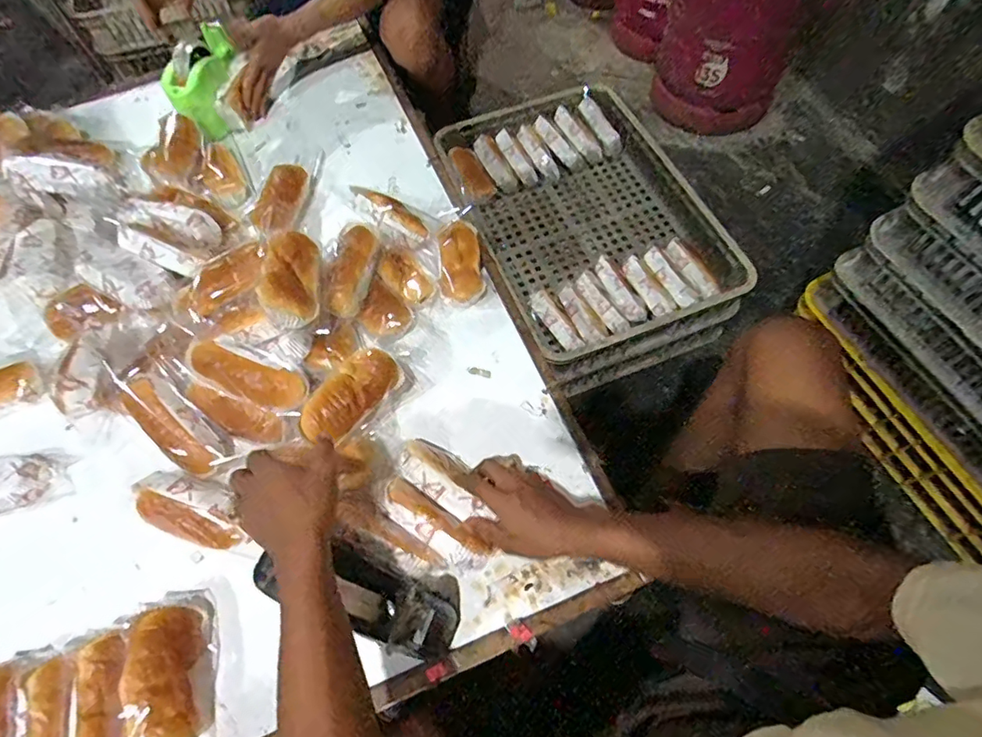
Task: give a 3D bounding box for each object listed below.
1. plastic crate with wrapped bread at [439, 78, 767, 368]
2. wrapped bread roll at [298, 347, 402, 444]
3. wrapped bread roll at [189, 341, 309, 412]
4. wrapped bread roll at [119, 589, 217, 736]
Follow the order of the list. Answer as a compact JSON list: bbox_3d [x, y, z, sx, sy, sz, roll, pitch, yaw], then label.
[{"bbox_3d":[0.180,-0.311,1.029,0.398,0.102,0.596,-21,65,-8],"label":"plastic crate with wrapped bread"},{"bbox_3d":[-0.177,0.030,0.639,0.060,0.038,0.134,34,70,17],"label":"wrapped bread roll"},{"bbox_3d":[-0.298,0.008,0.634,0.150,0.036,0.054,19,66,11],"label":"wrapped bread roll"},{"bbox_3d":[-0.338,0.320,0.553,0.071,0.064,0.144,-13,64,-4],"label":"wrapped bread roll"}]

